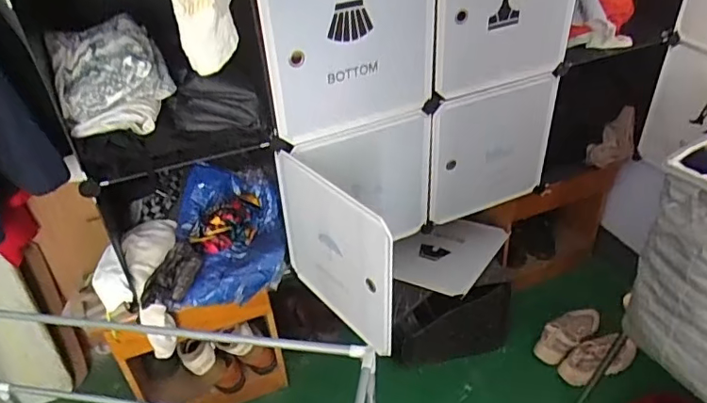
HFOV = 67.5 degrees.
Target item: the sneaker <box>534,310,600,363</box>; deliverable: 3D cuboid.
[{"bbox_3d":[0.672,0.403,1.649,0.264,0.080,0.102,-30,43,-31],"label":"sneaker"}]

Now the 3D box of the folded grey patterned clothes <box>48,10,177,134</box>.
[{"bbox_3d":[-0.457,-0.242,1.014,0.194,0.146,0.186,-16,38,-15],"label":"folded grey patterned clothes"}]

